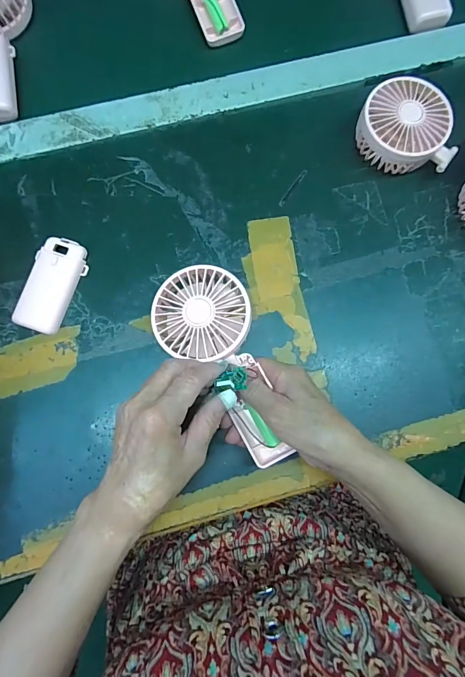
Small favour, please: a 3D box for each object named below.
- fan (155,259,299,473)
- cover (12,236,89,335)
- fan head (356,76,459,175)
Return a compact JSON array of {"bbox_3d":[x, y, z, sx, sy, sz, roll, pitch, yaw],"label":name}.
[{"bbox_3d":[-0.006,0.022,0.310,0.079,0.031,0.181,-25,86,-5],"label":"fan"},{"bbox_3d":[-0.175,-0.052,0.354,0.045,0.015,0.091,23,81,2],"label":"cover"},{"bbox_3d":[0.176,-0.215,0.376,0.096,0.043,0.087,0,81,-1],"label":"fan head"}]

